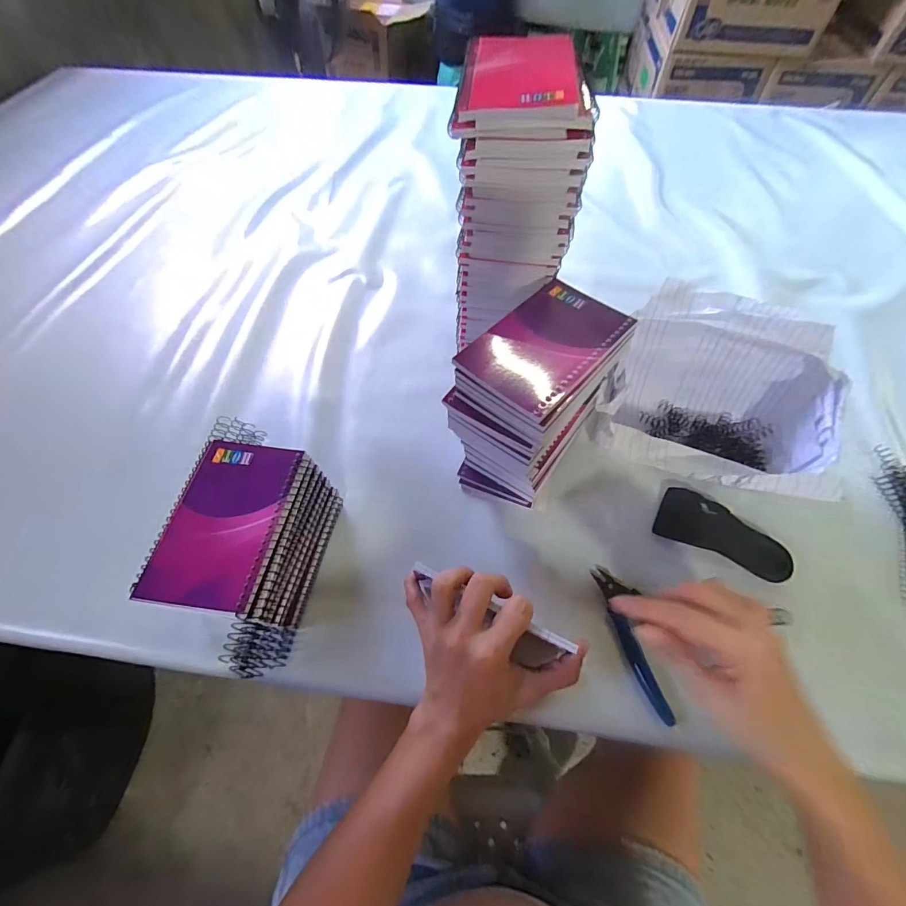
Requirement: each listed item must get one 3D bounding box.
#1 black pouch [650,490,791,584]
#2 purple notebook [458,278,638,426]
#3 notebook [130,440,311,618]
[{"bbox_3d":[0.266,0.078,0.414,0.119,0.010,0.059,25,62,14],"label":"black pouch"},{"bbox_3d":[0.074,-0.085,0.320,0.079,0.008,0.129,38,67,21],"label":"purple notebook"},{"bbox_3d":[-0.171,0.051,0.320,0.082,0.011,0.130,7,60,6],"label":"notebook"}]

